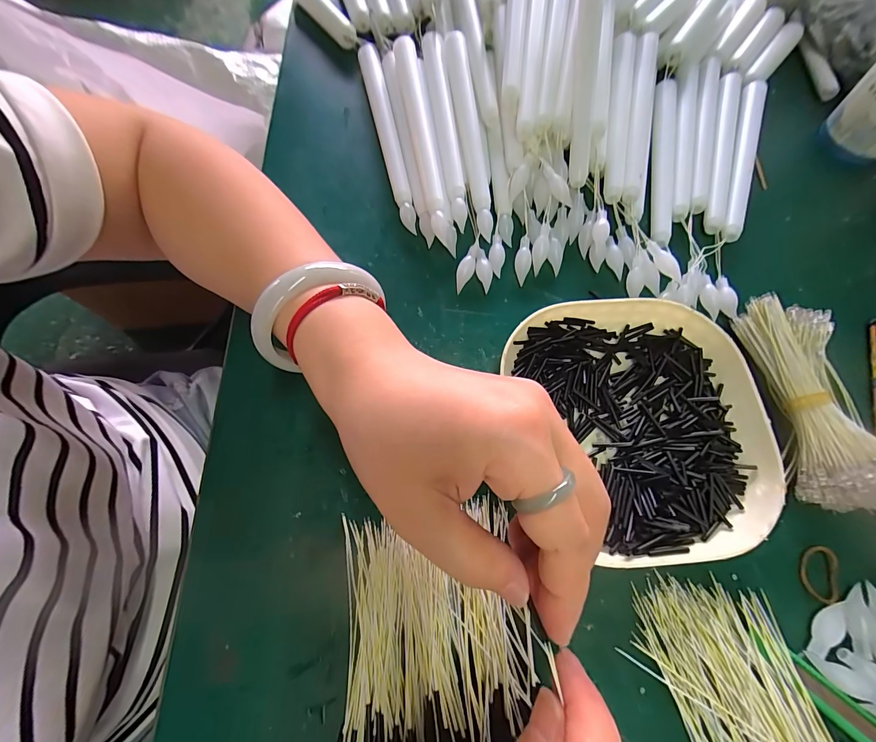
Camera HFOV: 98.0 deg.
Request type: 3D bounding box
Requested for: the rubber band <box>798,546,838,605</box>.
[{"bbox_3d":[0.196,0.104,0.195,0.018,0.004,0.027,16,71,5],"label":"rubber band"}]

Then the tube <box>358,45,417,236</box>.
[{"bbox_3d":[-0.038,-0.177,0.283,0.014,0.016,0.174,-12,71,-5],"label":"tube"}]

